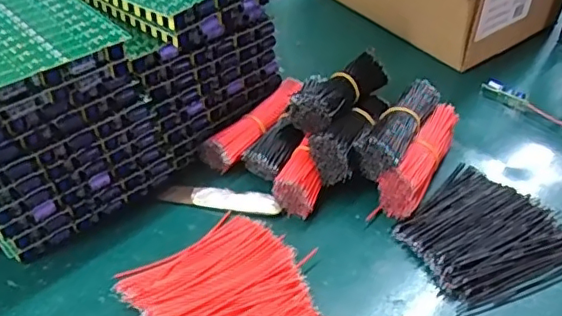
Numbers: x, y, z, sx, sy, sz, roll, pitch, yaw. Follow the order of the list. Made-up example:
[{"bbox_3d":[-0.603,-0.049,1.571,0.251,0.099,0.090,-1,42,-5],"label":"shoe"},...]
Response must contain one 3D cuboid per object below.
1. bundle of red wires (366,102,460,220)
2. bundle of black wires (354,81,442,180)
[{"bbox_3d":[0.104,-0.001,0.433,0.030,0.033,0.111,20,45,21],"label":"bundle of red wires"},{"bbox_3d":[0.091,-0.027,0.433,0.032,0.025,0.100,23,46,23],"label":"bundle of black wires"}]

